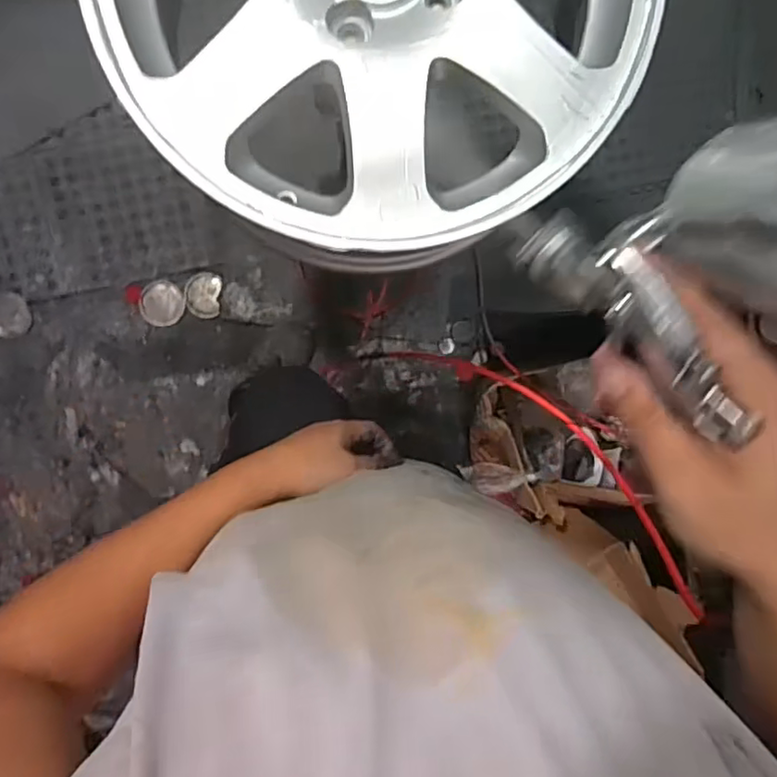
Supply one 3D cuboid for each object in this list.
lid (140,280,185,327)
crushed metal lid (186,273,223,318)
[{"bbox_3d":[-0.509,-0.192,1.381,0.096,0.007,0.100,-1,95,-7],"label":"lid"},{"bbox_3d":[-0.419,-0.212,1.397,0.077,0.008,0.101,6,94,-7],"label":"crushed metal lid"}]

